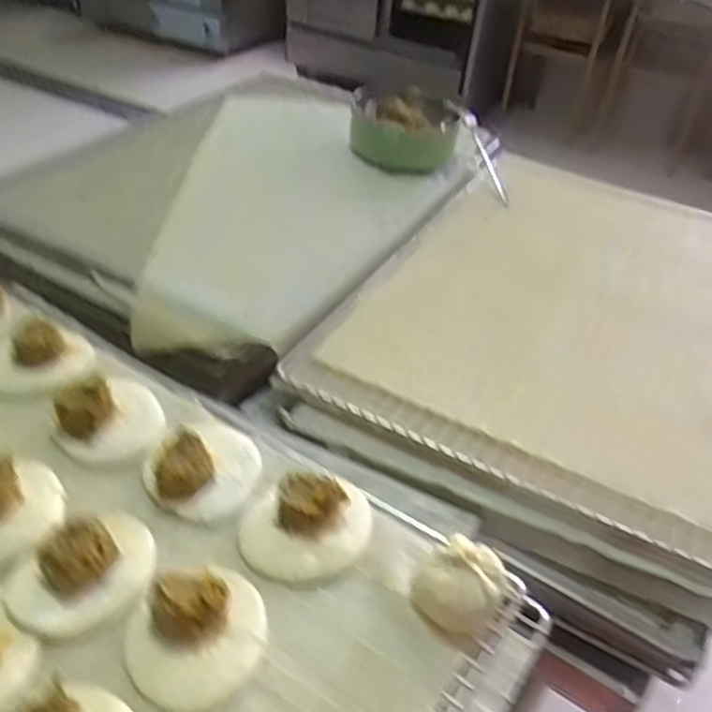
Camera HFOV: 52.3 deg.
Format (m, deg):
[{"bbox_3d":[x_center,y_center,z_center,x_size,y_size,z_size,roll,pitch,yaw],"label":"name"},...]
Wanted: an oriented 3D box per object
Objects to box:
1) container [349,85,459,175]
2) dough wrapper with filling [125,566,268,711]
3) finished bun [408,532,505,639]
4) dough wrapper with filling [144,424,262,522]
[{"bbox_3d":[0.064,-0.301,0.973,0.139,0.070,0.145,9,38,2],"label":"container"},{"bbox_3d":[-0.092,0.158,0.428,0.075,0.030,0.083,28,43,24],"label":"dough wrapper with filling"},{"bbox_3d":[0.066,0.146,0.457,0.049,0.042,0.046,5,38,-4],"label":"finished bun"},{"bbox_3d":[-0.105,0.075,0.528,0.070,0.029,0.084,29,43,25],"label":"dough wrapper with filling"}]

